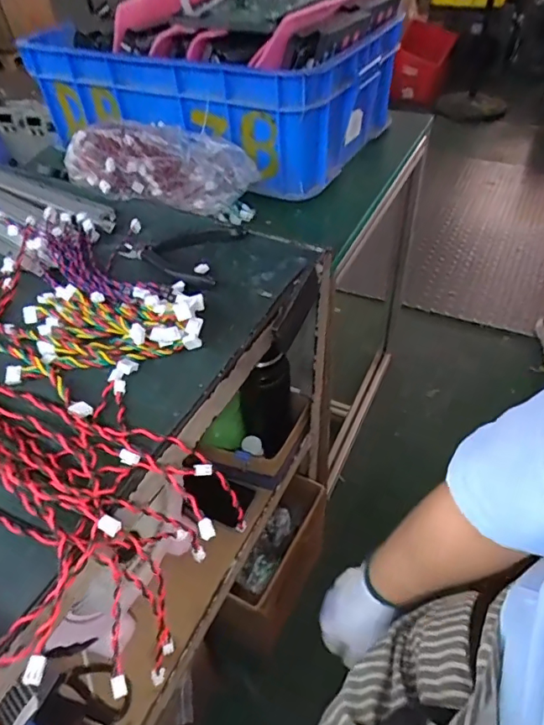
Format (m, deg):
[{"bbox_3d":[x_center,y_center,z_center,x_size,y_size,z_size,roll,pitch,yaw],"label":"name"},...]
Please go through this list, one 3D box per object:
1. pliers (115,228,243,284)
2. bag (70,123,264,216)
[{"bbox_3d":[-0.119,-0.133,0.621,0.144,0.019,0.113,8,48,13],"label":"pliers"},{"bbox_3d":[-0.163,-0.292,0.751,0.273,0.081,0.113,3,45,-12],"label":"bag"}]

